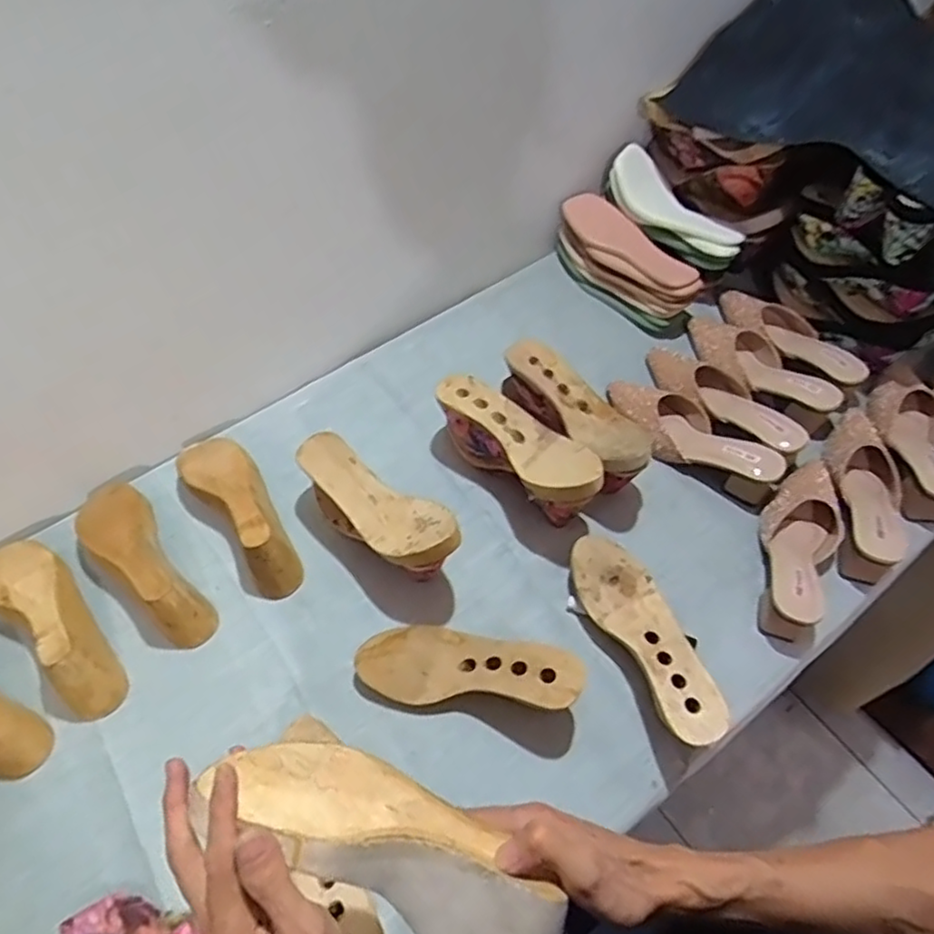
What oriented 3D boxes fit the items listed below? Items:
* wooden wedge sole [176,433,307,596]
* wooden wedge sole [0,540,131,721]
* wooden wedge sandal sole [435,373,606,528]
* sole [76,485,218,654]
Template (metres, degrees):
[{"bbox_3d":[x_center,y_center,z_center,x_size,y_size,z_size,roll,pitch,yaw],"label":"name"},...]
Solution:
[{"bbox_3d":[-0.281,0.049,0.815,0.080,0.083,0.240,-32,63,-18],"label":"wooden wedge sole"},{"bbox_3d":[-0.465,0.166,0.734,0.080,0.081,0.244,-40,66,-22],"label":"wooden wedge sole"},{"bbox_3d":[0.064,-0.020,0.821,0.084,0.134,0.239,-35,64,-20],"label":"wooden wedge sandal sole"},{"bbox_3d":[-0.383,0.109,0.776,0.081,0.082,0.234,-37,65,-21],"label":"sole"}]

